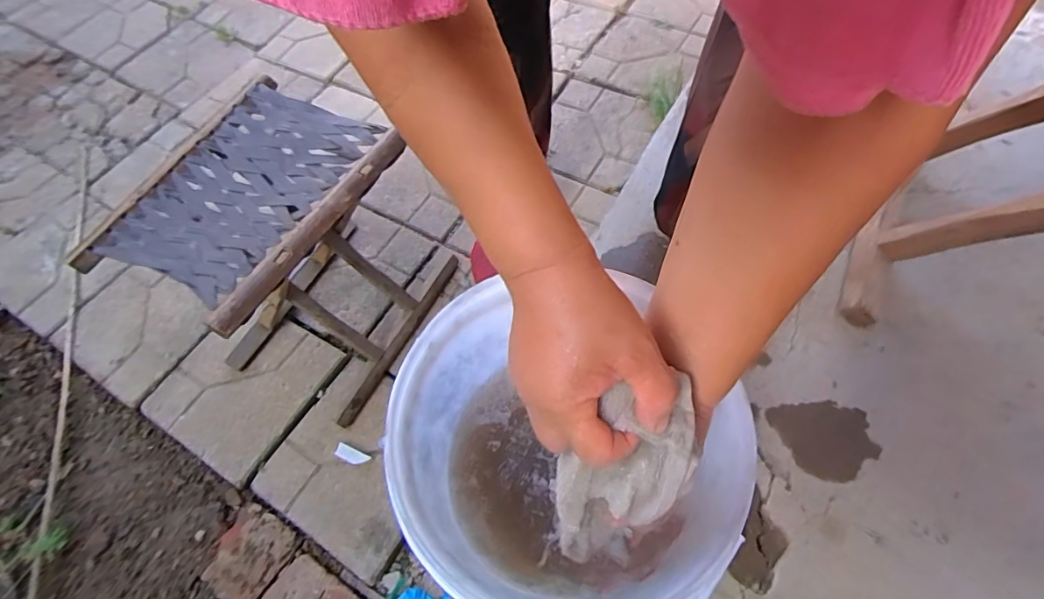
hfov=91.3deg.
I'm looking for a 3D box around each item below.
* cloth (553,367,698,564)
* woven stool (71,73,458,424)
[{"bbox_3d":[0.061,0.123,0.341,0.068,0.162,0.041,34,34,19],"label":"cloth"},{"bbox_3d":[-0.272,-0.042,0.696,0.316,0.310,0.305,25,67,16],"label":"woven stool"}]

